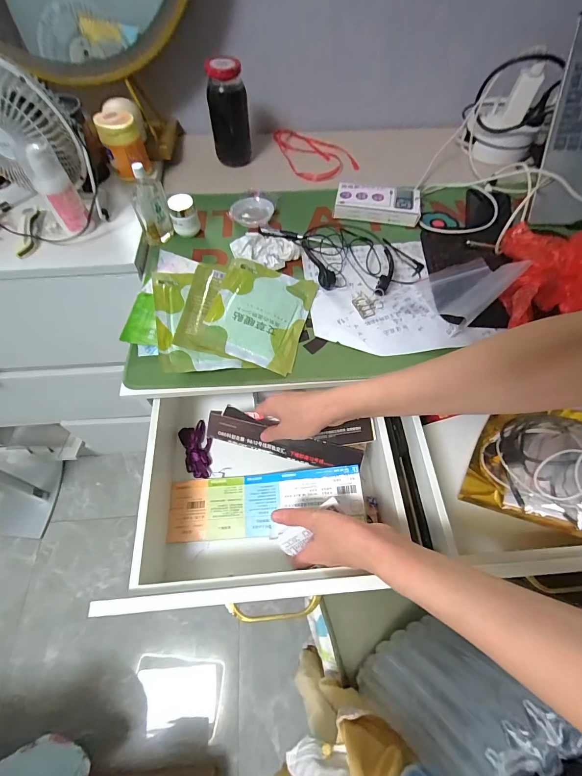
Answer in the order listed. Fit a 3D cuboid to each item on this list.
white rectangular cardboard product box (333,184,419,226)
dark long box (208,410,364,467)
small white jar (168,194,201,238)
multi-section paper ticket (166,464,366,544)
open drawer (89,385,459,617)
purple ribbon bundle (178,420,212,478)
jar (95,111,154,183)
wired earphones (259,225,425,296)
[{"bbox_3d":[0.143,-0.307,0.556,0.134,0.033,0.060,10,61,6],"label":"white rectangular cardboard product box"},{"bbox_3d":[-0.012,0.070,0.434,0.200,0.013,0.035,13,98,9],"label":"dark long box"},{"bbox_3d":[-0.165,-0.269,0.520,0.042,0.042,0.039,0,60,0],"label":"small white jar"},{"bbox_3d":[-0.034,0.145,0.431,0.246,0.030,0.075,-12,60,8],"label":"multi-section paper ticket"},{"bbox_3d":[-0.036,0.112,0.416,0.289,0.103,0.243,-3,60,-2],"label":"open drawer"},{"bbox_3d":[-0.133,0.088,0.478,0.041,0.013,0.082,-19,62,-11],"label":"purple ribbon bundle"},{"bbox_3d":[-0.273,-0.396,0.550,0.062,0.077,0.055,-21,62,-12],"label":"jar"},{"bbox_3d":[0.078,-0.217,0.509,0.150,0.023,0.219,-34,66,-18],"label":"wired earphones"}]

